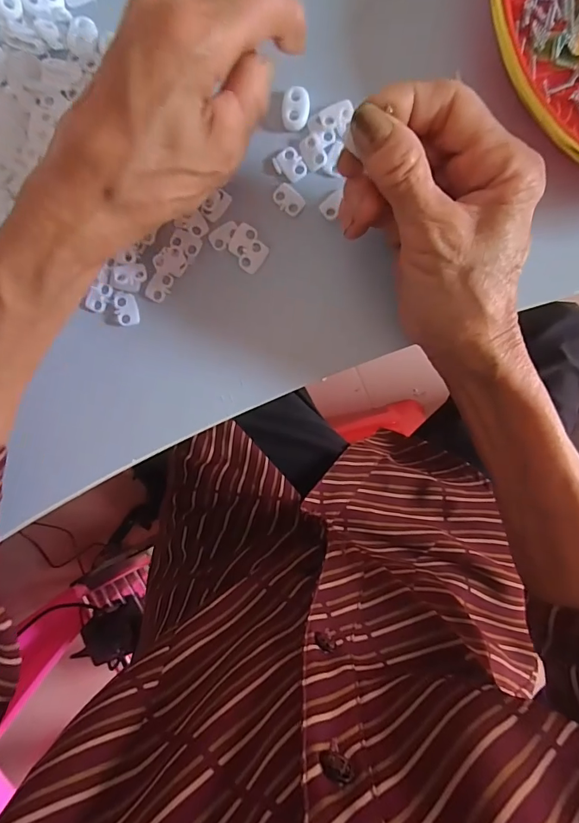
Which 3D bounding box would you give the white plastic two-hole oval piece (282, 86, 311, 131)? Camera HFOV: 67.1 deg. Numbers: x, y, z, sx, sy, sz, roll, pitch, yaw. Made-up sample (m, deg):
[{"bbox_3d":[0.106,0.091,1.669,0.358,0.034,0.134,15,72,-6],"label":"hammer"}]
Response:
[{"bbox_3d":[0.004,-0.168,0.242,0.015,0.005,0.020,7,95,3],"label":"white plastic two-hole oval piece"}]

